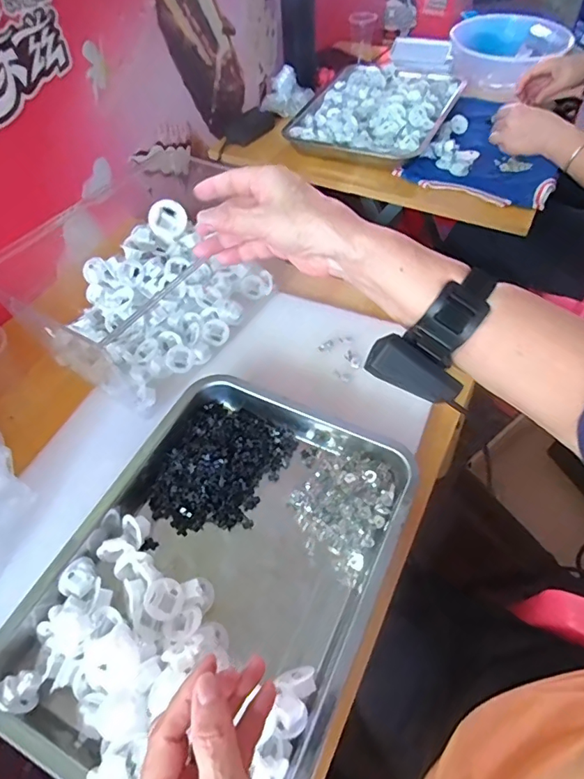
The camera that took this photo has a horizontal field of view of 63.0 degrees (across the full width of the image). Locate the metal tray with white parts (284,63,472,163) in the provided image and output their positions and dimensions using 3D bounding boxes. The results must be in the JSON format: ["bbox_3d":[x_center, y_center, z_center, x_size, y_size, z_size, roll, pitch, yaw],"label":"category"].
[{"bbox_3d":[0.168,-0.590,0.975,0.302,0.071,0.378,24,56,18],"label":"metal tray with white parts"}]

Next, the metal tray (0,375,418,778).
[{"bbox_3d":[-0.078,0.162,0.460,0.304,0.049,0.374,21,56,17],"label":"metal tray"}]

